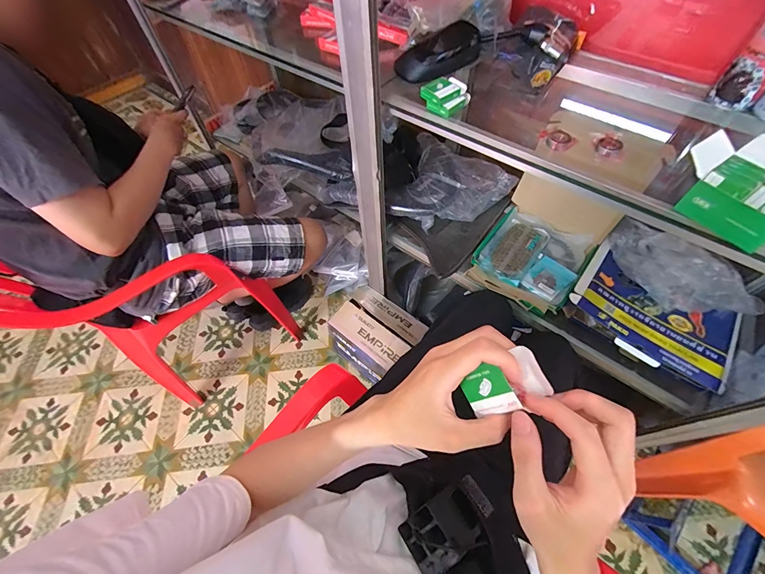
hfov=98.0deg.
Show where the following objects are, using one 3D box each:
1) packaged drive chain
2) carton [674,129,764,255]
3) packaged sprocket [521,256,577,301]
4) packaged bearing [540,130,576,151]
[{"bbox_3d":[0.328,-0.097,0.830,0.116,0.024,0.232,34,65,21],"label":"packaged drive chain"},{"bbox_3d":[0.466,-0.126,0.401,0.171,0.059,0.151,-31,62,-17],"label":"carton"},{"bbox_3d":[0.396,-0.021,0.792,0.089,0.013,0.120,38,66,23],"label":"packaged sprocket"},{"bbox_3d":[0.260,-0.219,0.495,0.032,0.012,0.047,-28,61,-15],"label":"packaged bearing"}]

